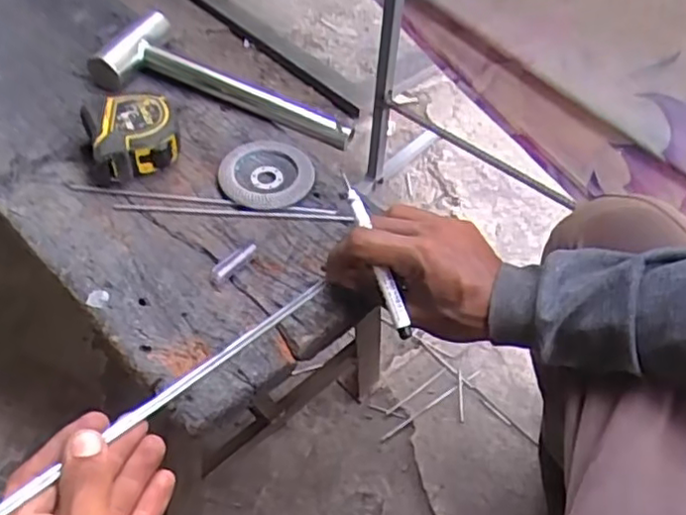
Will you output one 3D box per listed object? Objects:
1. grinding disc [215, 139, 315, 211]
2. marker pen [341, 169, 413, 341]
[{"bbox_3d":[-0.066,-0.077,0.577,0.079,0.013,0.080,0,52,-1],"label":"grinding disc"},{"bbox_3d":[0.024,-0.001,0.460,0.009,0.011,0.123,-19,86,-15],"label":"marker pen"}]

